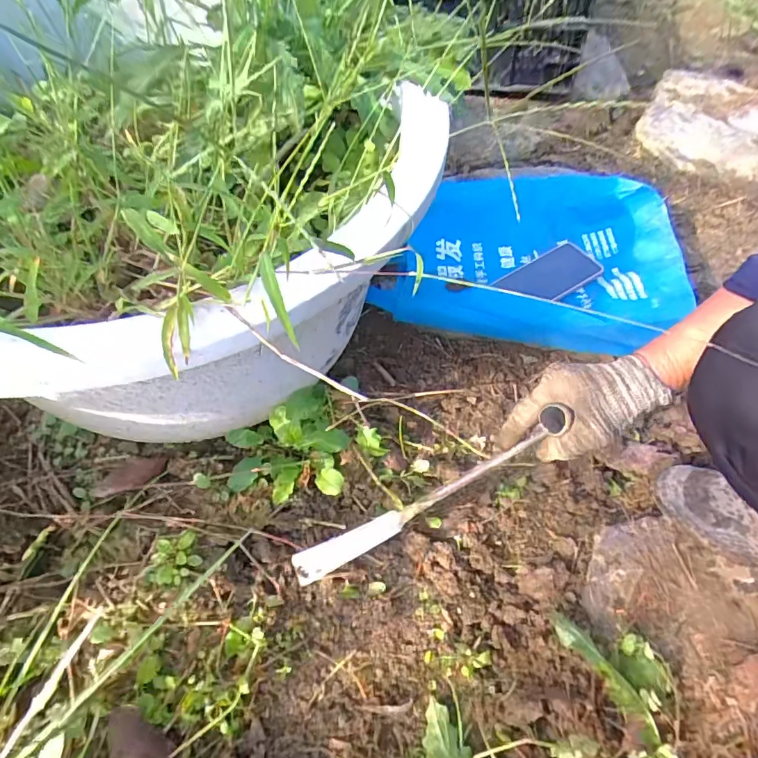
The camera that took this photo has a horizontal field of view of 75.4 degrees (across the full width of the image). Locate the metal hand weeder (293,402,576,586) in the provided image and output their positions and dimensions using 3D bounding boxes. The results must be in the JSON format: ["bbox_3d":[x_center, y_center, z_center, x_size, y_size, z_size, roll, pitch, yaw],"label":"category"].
[{"bbox_3d":[0.043,0.113,0.462,0.295,0.036,0.028,-34,66,14],"label":"metal hand weeder"}]

